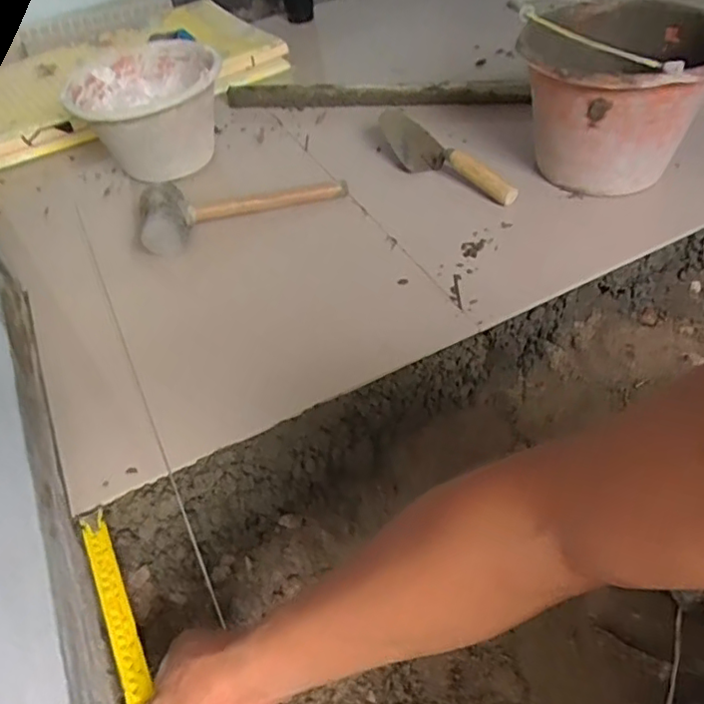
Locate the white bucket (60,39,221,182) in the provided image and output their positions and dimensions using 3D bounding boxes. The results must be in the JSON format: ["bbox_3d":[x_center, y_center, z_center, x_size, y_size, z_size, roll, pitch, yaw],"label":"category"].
[{"bbox_3d":[-0.318,-0.380,0.977,0.221,0.143,0.213,-15,47,-6],"label":"white bucket"}]

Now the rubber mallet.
[{"bbox_3d":[-0.153,-0.212,0.877,0.302,0.069,0.084,-12,47,-4],"label":"rubber mallet"}]

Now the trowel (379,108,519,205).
[{"bbox_3d":[0.140,-0.296,0.926,0.073,0.058,0.263,-33,52,-22],"label":"trowel"}]

